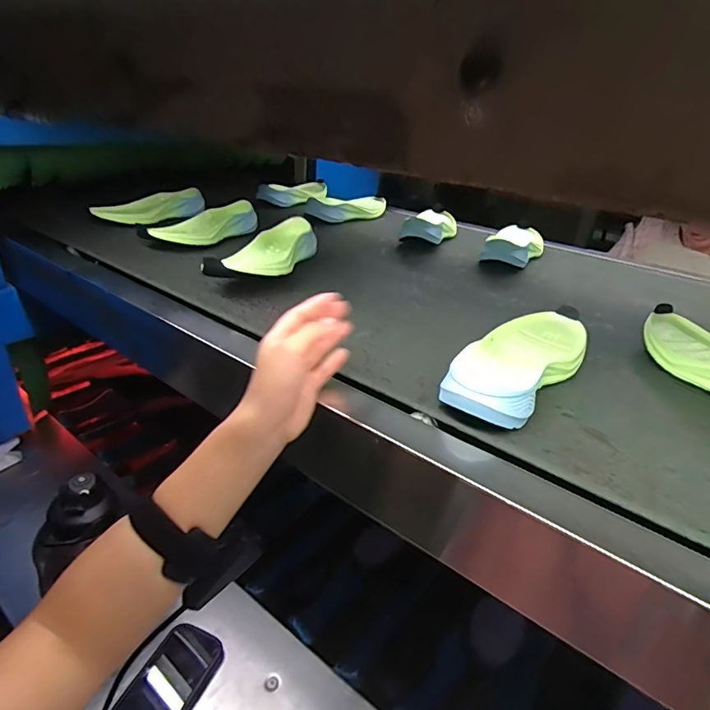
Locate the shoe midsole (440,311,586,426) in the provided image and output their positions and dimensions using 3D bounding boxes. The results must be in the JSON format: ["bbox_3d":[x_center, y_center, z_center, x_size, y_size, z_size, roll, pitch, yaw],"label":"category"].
[{"bbox_3d":[0.171,0.005,0.487,0.089,0.043,0.218,24,35,34],"label":"shoe midsole"}]

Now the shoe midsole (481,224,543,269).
[{"bbox_3d":[0.306,-0.212,0.901,0.097,0.044,0.234,14,31,20],"label":"shoe midsole"}]

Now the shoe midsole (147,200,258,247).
[{"bbox_3d":[-0.274,-0.232,0.836,0.084,0.049,0.220,22,34,31],"label":"shoe midsole"}]

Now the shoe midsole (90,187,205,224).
[{"bbox_3d":[-0.428,-0.311,0.978,0.223,0.044,0.085,-15,33,-29],"label":"shoe midsole"}]

